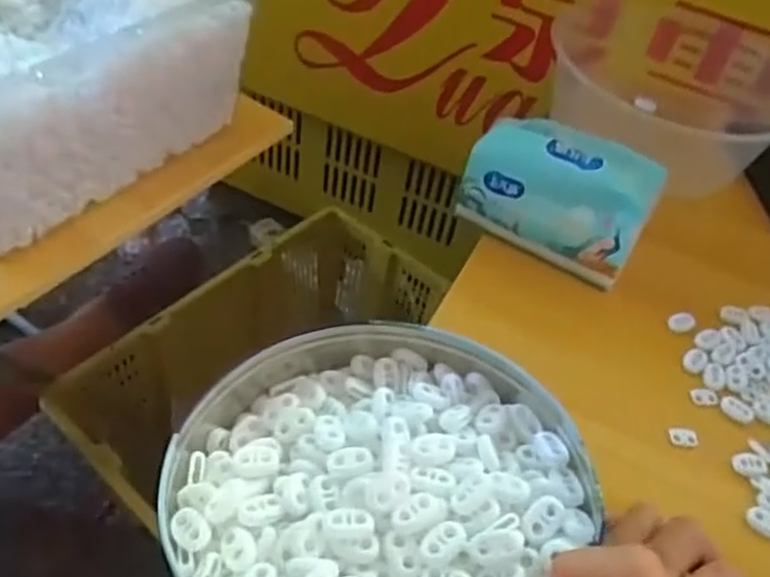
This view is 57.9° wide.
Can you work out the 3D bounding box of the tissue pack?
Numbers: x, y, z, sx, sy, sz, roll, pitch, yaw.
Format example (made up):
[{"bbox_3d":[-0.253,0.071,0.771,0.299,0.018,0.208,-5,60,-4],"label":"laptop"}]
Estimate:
[{"bbox_3d":[0.144,-0.080,0.565,0.139,0.096,0.093,30,53,20],"label":"tissue pack"}]

